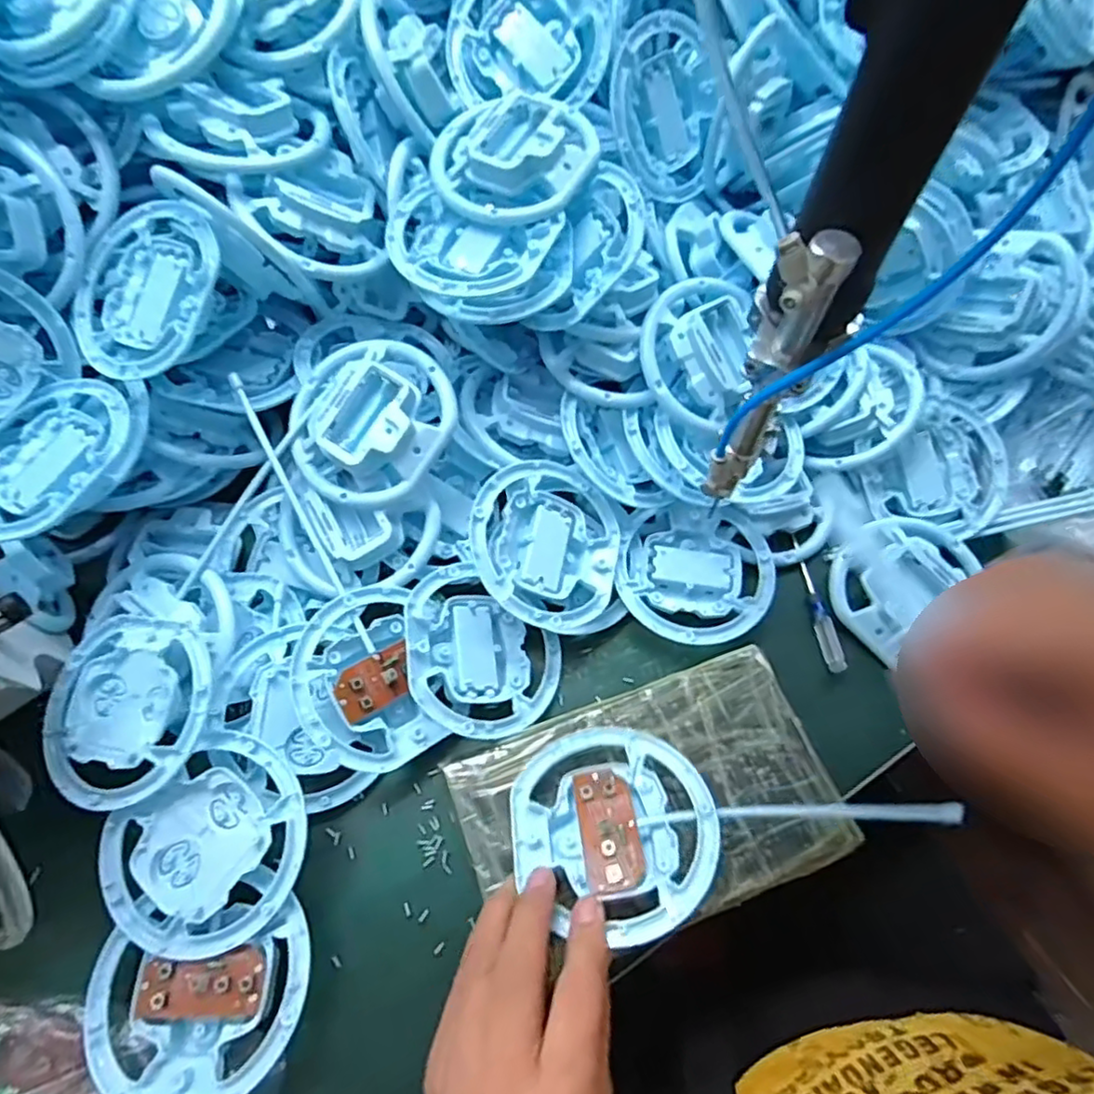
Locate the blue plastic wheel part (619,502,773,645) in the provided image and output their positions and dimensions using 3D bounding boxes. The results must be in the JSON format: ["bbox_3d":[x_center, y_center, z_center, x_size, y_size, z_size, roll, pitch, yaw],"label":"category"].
[{"bbox_3d":[0.098,0.018,0.425,0.099,0.019,0.097,1,64,-2],"label":"blue plastic wheel part"}]

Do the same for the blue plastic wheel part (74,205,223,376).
[{"bbox_3d":[-0.235,-0.150,0.373,0.096,0.014,0.103,-2,84,17],"label":"blue plastic wheel part"}]

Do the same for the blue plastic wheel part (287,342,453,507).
[{"bbox_3d":[-0.110,-0.078,0.386,0.100,0.028,0.100,-1,83,6],"label":"blue plastic wheel part"}]

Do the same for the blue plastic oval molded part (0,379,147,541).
[{"bbox_3d":[-0.289,-0.053,0.360,0.087,0.022,0.104,21,65,8],"label":"blue plastic oval molded part"}]

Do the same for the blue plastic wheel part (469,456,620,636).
[{"bbox_3d":[-0.001,-0.001,0.398,0.100,0.016,0.103,9,71,-27],"label":"blue plastic wheel part"}]

